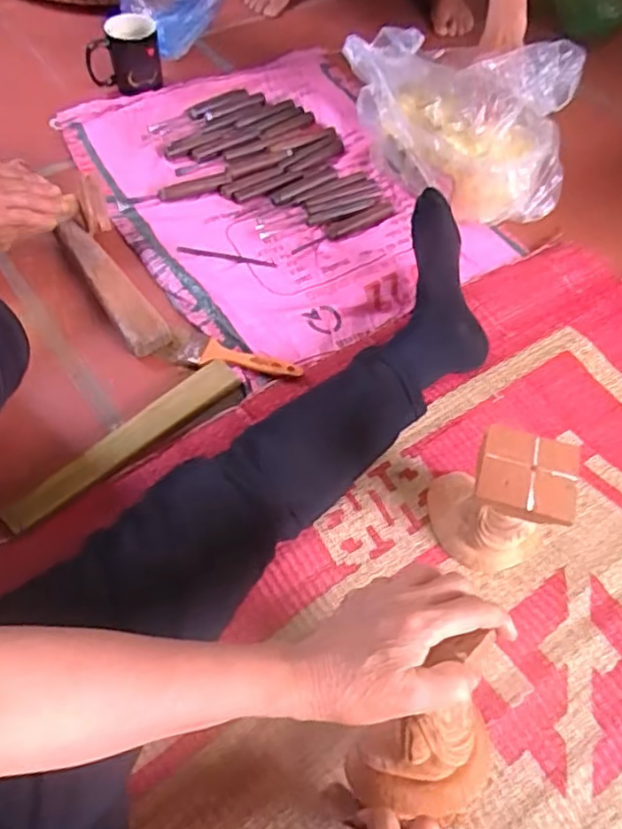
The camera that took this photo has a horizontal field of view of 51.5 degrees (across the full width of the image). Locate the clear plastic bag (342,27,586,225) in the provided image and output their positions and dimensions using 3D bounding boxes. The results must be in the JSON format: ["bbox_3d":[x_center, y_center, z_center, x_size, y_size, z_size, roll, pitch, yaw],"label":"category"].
[{"bbox_3d":[0.207,-0.421,0.909,0.322,0.186,0.159,25,59,14],"label":"clear plastic bag"}]

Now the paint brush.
[{"bbox_3d":[-0.090,-0.070,0.762,0.162,0.014,0.042,11,57,5],"label":"paint brush"}]

